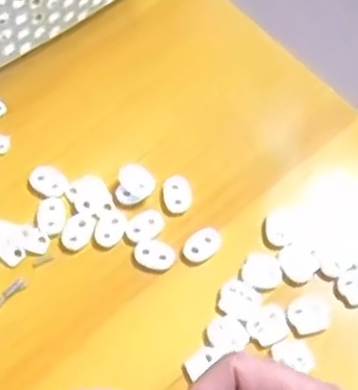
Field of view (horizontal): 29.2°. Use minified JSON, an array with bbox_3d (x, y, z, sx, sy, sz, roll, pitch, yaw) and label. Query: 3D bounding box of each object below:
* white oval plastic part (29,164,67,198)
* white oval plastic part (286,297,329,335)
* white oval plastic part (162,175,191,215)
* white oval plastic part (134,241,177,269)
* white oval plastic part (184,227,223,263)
[{"bbox_3d":[-0.077,-0.008,0.410,0.022,0.005,0.018,34,65,13],"label":"white oval plastic part"},{"bbox_3d":[0.072,0.066,0.378,0.022,0.004,0.020,-21,66,-14],"label":"white oval plastic part"},{"bbox_3d":[-0.001,-0.001,0.410,0.016,0.004,0.023,-9,63,-8],"label":"white oval plastic part"},{"bbox_3d":[-0.014,0.034,0.391,0.024,0.004,0.015,10,62,2],"label":"white oval plastic part"},{"bbox_3d":[0.014,0.028,0.395,0.024,0.004,0.017,-33,69,-19],"label":"white oval plastic part"}]

